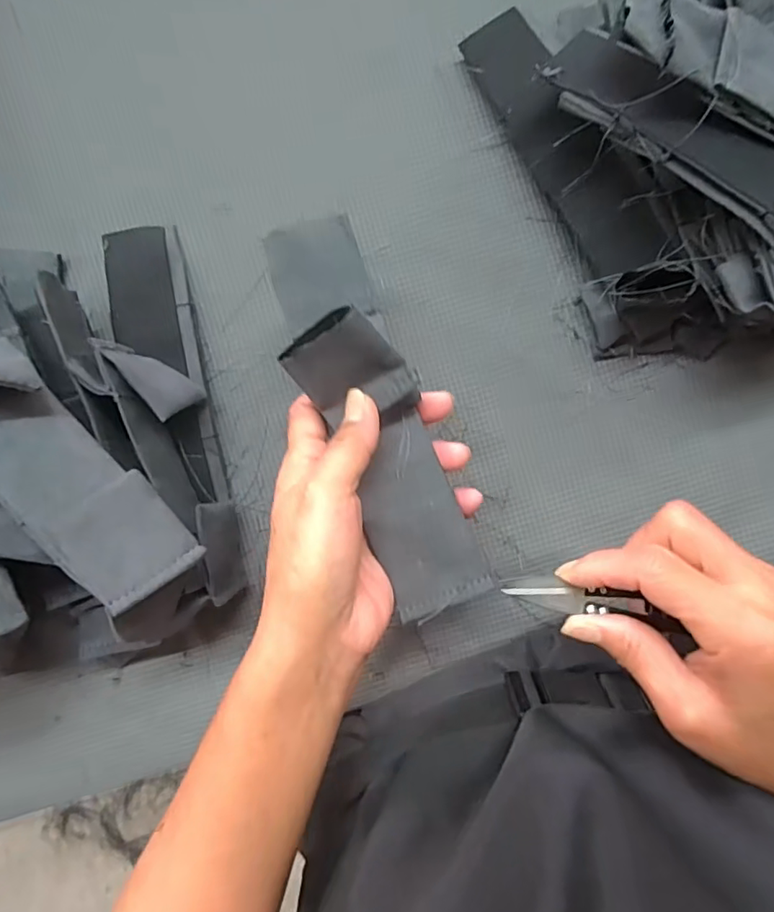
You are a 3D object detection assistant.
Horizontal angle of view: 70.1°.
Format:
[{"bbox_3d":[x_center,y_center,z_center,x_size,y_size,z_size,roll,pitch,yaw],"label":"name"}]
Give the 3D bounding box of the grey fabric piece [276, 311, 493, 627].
[{"bbox_3d":[0.002,0.004,0.251,0.045,0.037,0.134,-22,100,2],"label":"grey fabric piece"}]

